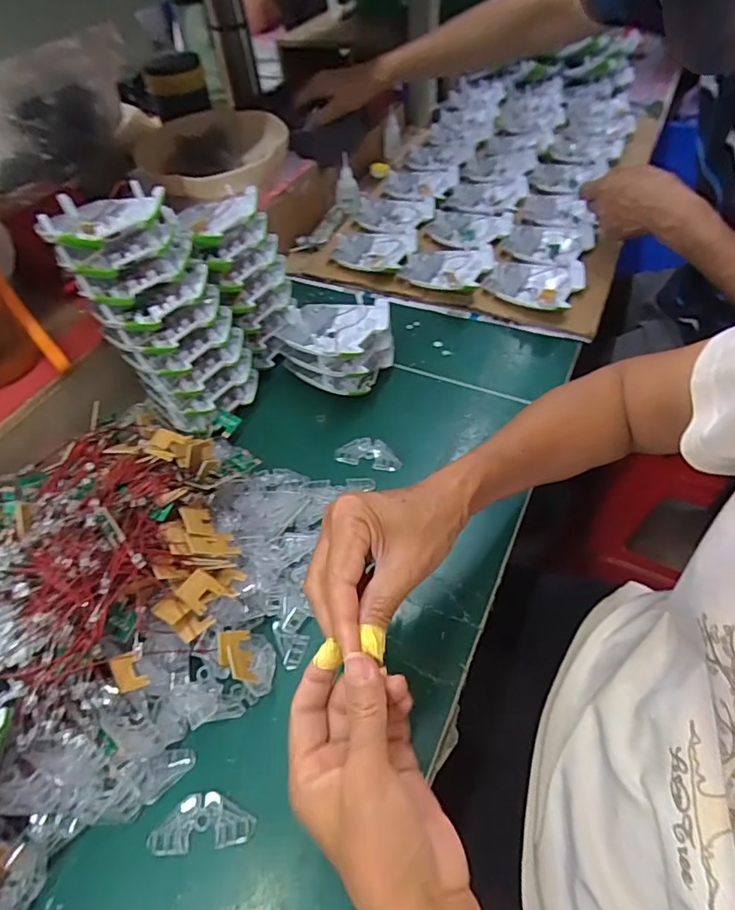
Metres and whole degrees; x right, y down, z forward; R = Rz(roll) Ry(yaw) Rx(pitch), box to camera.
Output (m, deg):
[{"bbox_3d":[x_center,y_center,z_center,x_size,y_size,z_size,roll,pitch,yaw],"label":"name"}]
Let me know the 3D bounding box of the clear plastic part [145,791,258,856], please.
[{"bbox_3d":[-0.106,0.237,0.341,0.066,0.004,0.031,-5,50,-1],"label":"clear plastic part"}]

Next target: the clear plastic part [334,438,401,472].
[{"bbox_3d":[0.002,-0.002,0.529,0.066,0.009,0.031,11,51,12],"label":"clear plastic part"}]

